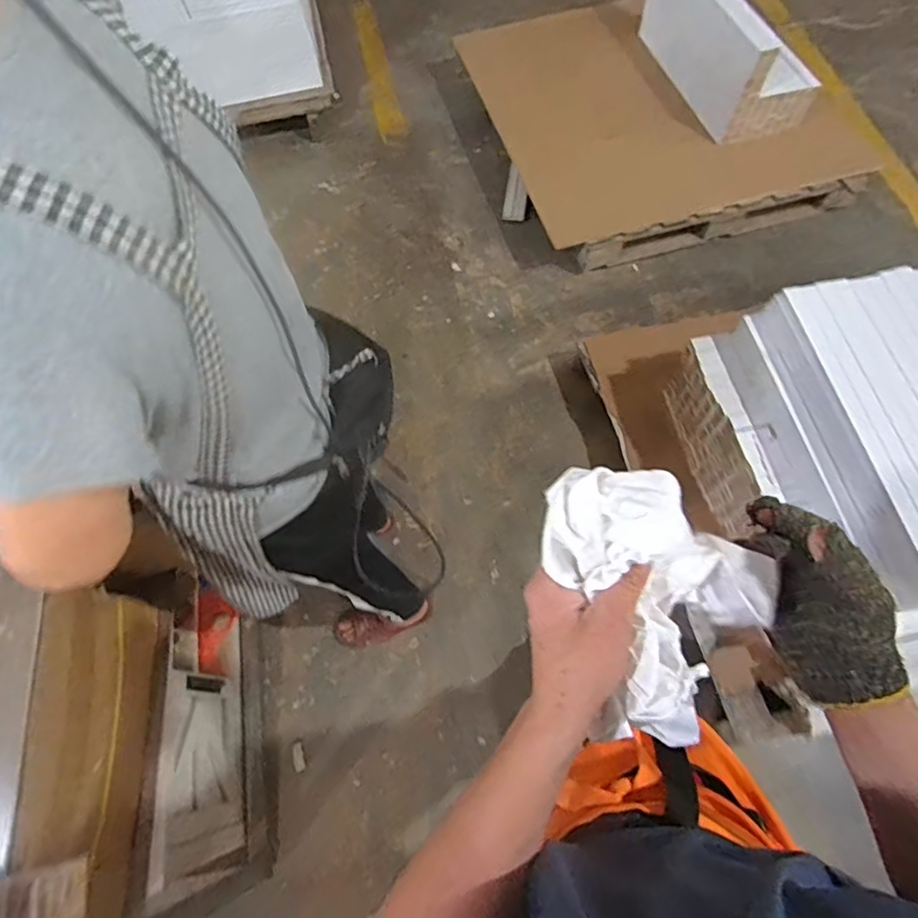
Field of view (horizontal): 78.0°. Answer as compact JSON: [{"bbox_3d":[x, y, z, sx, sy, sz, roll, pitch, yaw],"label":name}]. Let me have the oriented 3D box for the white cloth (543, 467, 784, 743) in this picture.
[{"bbox_3d":[0.132,0.097,0.361,0.169,0.131,0.144,12,66,9],"label":"white cloth"}]

